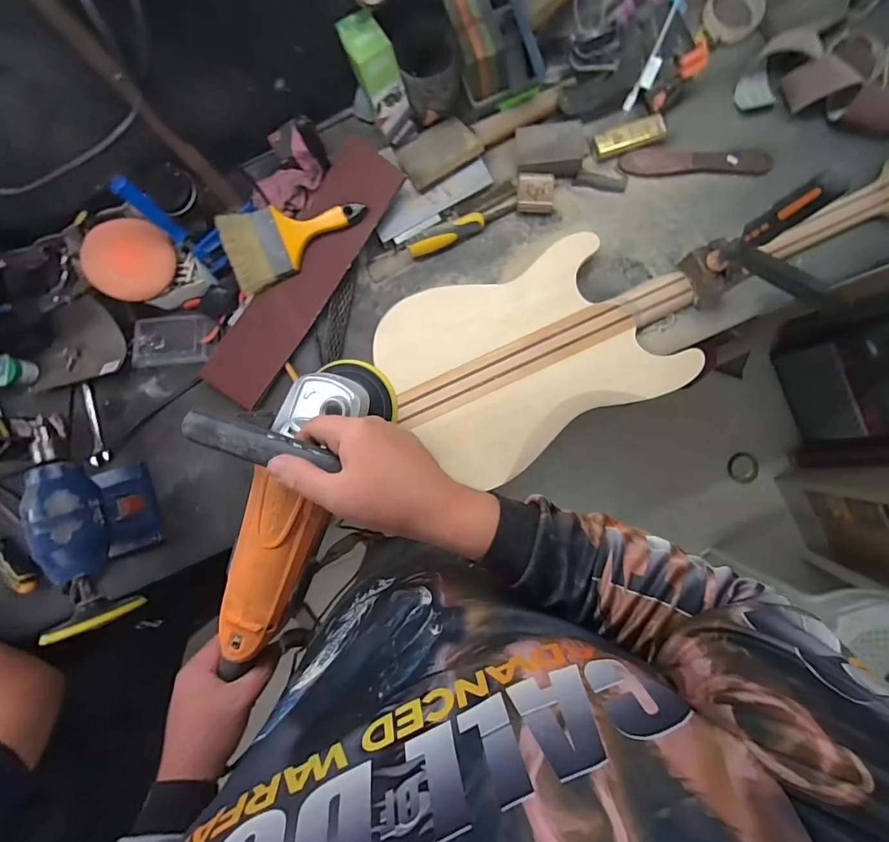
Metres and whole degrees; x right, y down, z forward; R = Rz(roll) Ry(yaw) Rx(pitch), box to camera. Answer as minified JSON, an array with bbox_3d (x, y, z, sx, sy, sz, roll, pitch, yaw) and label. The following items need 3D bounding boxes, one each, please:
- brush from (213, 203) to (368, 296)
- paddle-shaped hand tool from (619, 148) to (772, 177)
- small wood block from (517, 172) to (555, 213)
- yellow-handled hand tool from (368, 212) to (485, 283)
[{"bbox_3d":[-0.227,-0.280,0.660,0.214,0.013,0.107,-17,103,4],"label":"brush"},{"bbox_3d":[0.393,-0.404,0.684,0.223,0.011,0.046,5,83,4],"label":"paddle-shaped hand tool"},{"bbox_3d":[0.145,-0.361,0.685,0.056,0.016,0.055,3,88,4],"label":"small wood block"},{"bbox_3d":[-0.031,-0.281,0.687,0.199,0.024,0.038,-24,86,3],"label":"yellow-handled hand tool"}]

